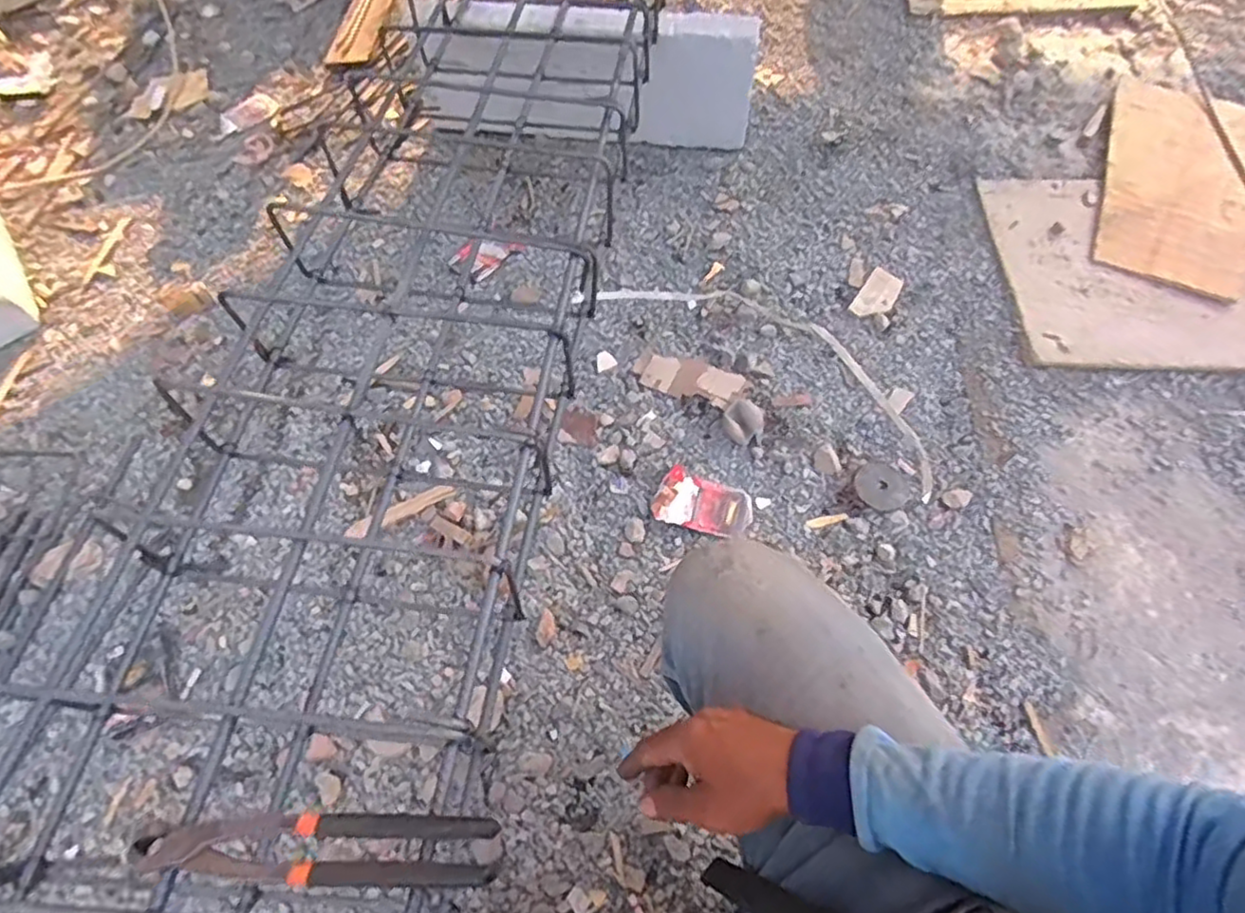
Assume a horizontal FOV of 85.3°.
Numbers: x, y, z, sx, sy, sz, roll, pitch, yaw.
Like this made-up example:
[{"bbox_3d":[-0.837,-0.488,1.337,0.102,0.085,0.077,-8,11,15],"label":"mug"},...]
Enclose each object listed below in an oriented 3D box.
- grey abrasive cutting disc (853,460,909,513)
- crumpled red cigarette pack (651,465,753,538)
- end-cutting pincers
[{"bbox_3d":[0.339,0.039,0.883,0.065,0.006,0.069,-2,59,3],"label":"grey abrasive cutting disc"},{"bbox_3d":[0.106,0.063,0.885,0.124,0.013,0.076,17,63,12],"label":"crumpled red cigarette pack"},{"bbox_3d":[-0.195,0.251,0.435,0.217,0.029,0.038,0,61,3],"label":"end-cutting pincers"}]

